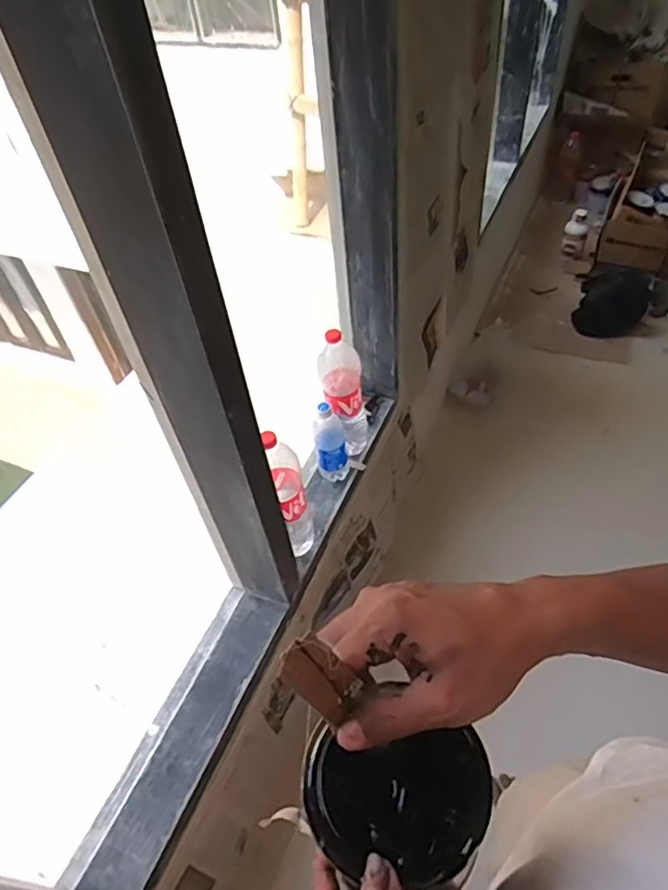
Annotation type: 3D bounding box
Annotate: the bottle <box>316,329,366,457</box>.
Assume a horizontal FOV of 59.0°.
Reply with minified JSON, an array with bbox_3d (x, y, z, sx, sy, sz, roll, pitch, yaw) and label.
[{"bbox_3d":[0.019,-0.107,1.226,0.090,0.287,0.098,-6,49,2],"label":"bottle"}]

